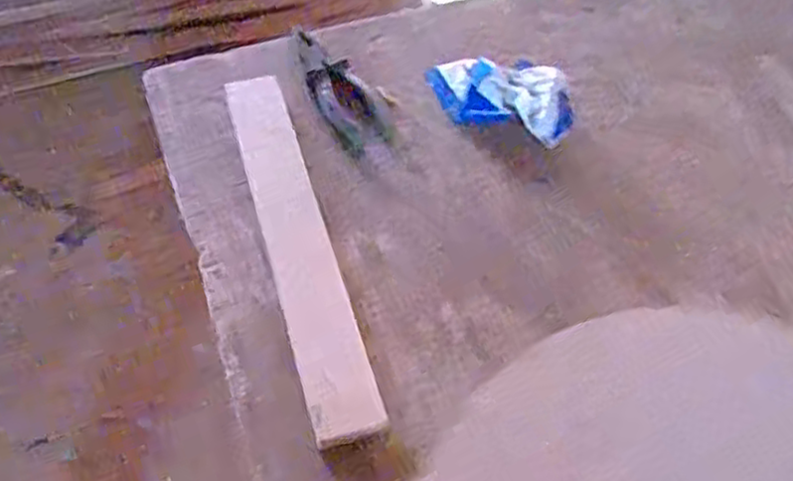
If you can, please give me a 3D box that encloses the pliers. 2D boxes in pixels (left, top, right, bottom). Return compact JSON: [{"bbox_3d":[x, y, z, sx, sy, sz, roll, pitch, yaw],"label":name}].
[{"bbox_3d":[-0.053,-0.144,0.733,0.054,0.015,0.172,-26,75,-19],"label":"pliers"}]

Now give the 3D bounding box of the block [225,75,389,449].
[{"bbox_3d":[-0.086,0.000,0.647,0.055,0.023,0.380,-13,55,-12],"label":"block"}]

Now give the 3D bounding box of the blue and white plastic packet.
[{"bbox_3d":[0.097,-0.141,0.720,0.163,0.038,0.073,20,56,28],"label":"blue and white plastic packet"}]

